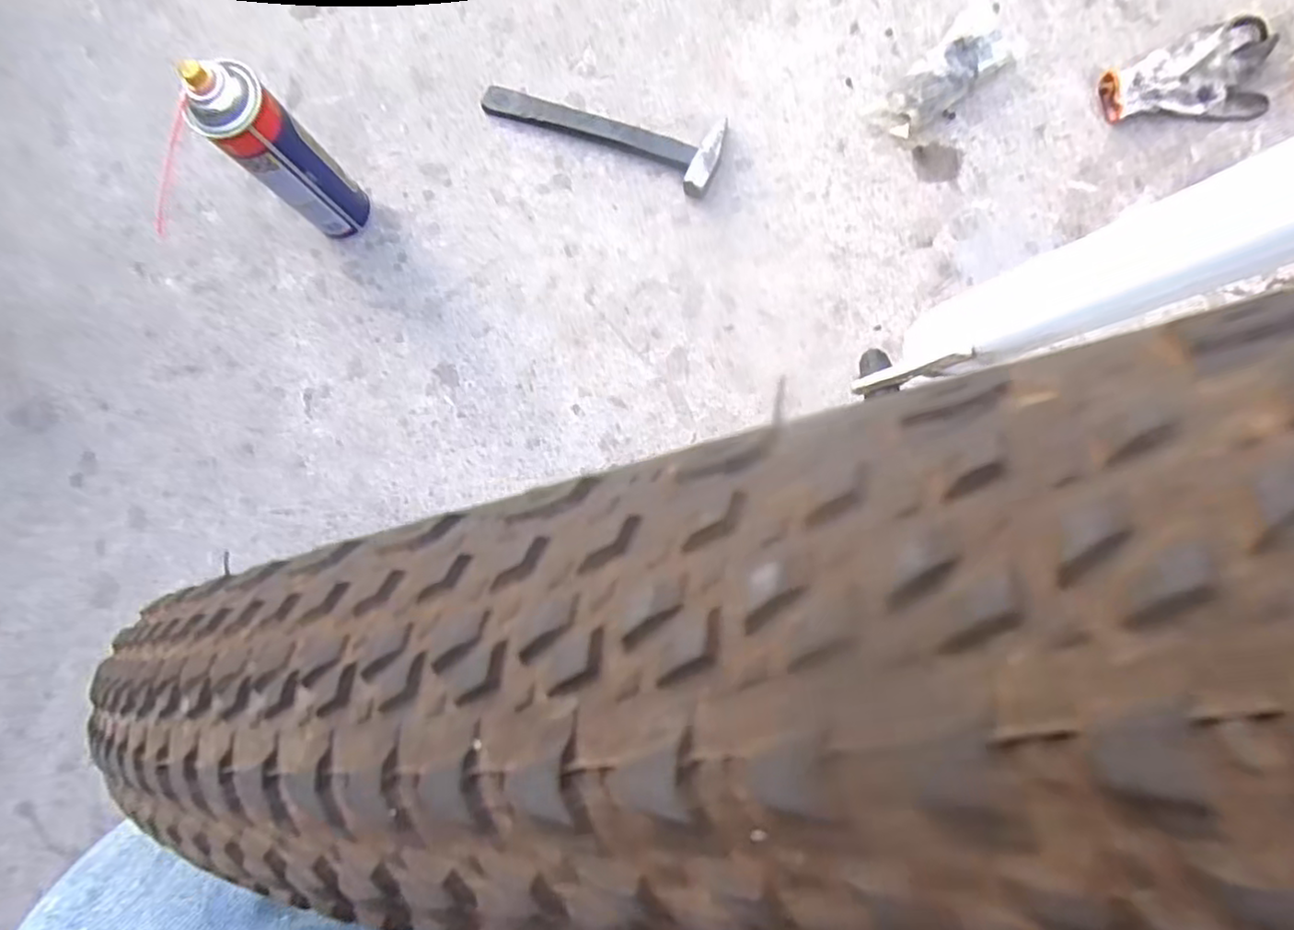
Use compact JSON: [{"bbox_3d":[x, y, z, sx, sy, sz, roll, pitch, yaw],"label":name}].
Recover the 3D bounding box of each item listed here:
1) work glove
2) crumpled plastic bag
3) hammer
[{"bbox_3d":[0.547,-0.392,0.671,0.162,0.043,0.092,-9,87,3],"label":"work glove"},{"bbox_3d":[0.312,-0.407,0.689,0.171,0.052,0.071,-43,86,0],"label":"crumpled plastic bag"},{"bbox_3d":[-0.043,-0.371,0.707,0.255,0.034,0.078,24,87,6],"label":"hammer"}]

